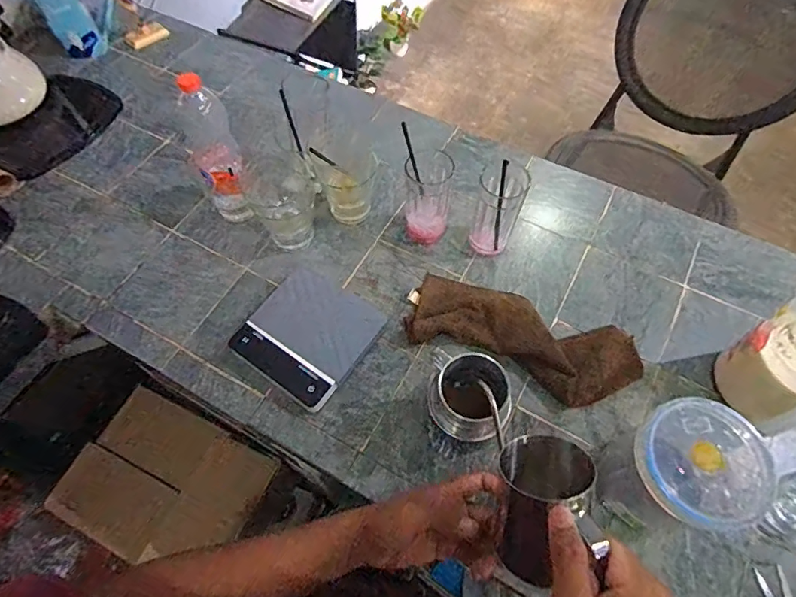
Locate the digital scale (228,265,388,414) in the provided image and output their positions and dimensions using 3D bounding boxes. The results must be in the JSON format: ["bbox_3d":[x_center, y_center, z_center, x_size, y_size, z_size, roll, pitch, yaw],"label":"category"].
[{"bbox_3d":[-0.121,0.046,0.652,0.157,0.032,0.159,33,66,17],"label":"digital scale"}]

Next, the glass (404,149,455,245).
[{"bbox_3d":[0.041,-0.136,0.693,0.065,0.153,0.065,6,61,3],"label":"glass"}]

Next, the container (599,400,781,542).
[{"bbox_3d":[0.283,0.186,0.503,0.111,0.158,0.112,-12,61,-6],"label":"container"}]

